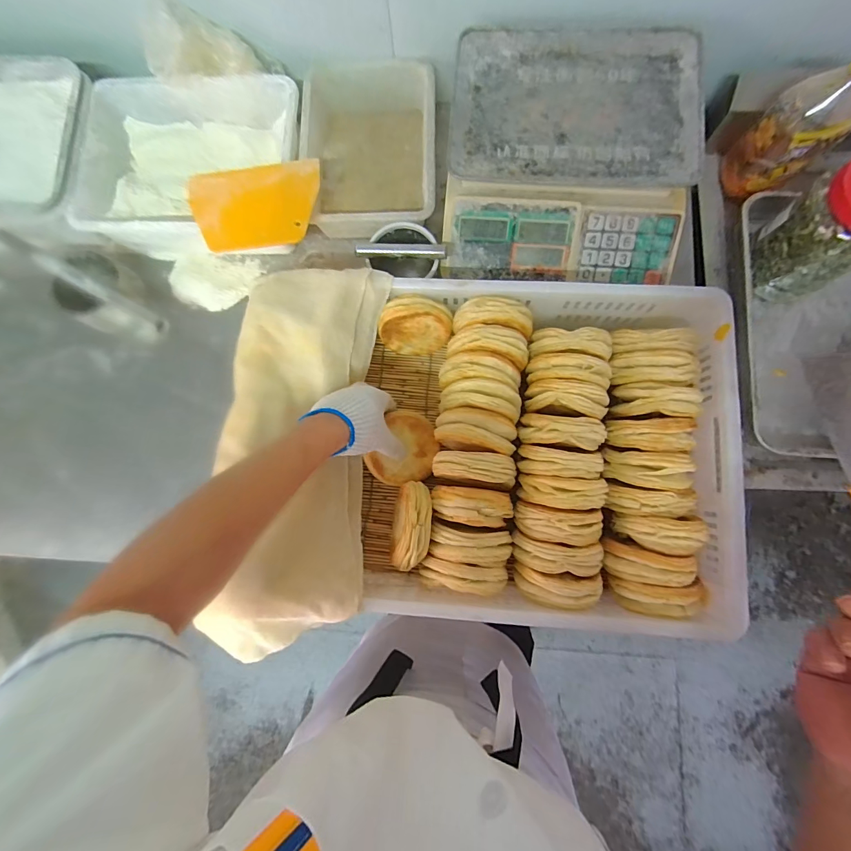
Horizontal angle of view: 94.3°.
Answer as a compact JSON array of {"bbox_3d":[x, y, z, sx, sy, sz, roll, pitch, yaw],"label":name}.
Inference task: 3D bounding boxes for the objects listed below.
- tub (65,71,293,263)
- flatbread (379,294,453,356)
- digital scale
[{"bbox_3d":[-0.373,-0.428,0.648,0.354,0.106,0.290,1,77,1],"label":"tub"},{"bbox_3d":[-0.013,-0.140,0.555,0.095,0.085,0.049,7,78,2],"label":"flatbread"},{"bbox_3d":[0.204,-0.413,0.581,0.334,0.105,0.299,5,78,2],"label":"digital scale"}]

